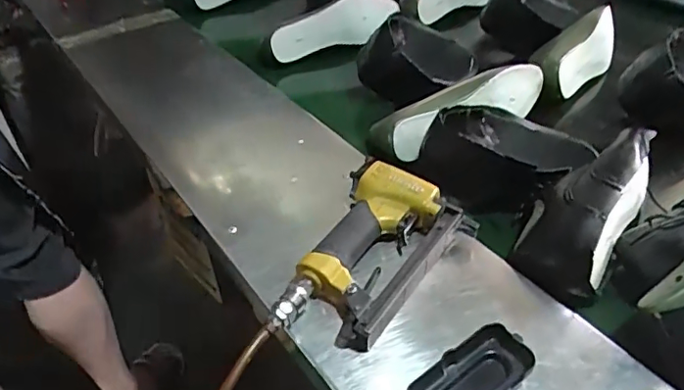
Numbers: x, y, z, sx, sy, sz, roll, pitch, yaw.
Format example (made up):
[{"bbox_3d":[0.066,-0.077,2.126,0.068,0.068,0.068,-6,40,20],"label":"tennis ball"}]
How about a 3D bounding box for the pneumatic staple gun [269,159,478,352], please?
[{"bbox_3d":[0.035,0.061,0.545,0.132,0.055,0.222,16,43,23],"label":"pneumatic staple gun"}]

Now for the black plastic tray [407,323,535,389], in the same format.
[{"bbox_3d":[0.101,0.156,0.449,0.118,0.035,0.049,-29,45,-27],"label":"black plastic tray"}]

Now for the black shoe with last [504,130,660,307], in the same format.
[{"bbox_3d":[0.268,0.000,0.599,0.087,0.063,0.256,22,46,29],"label":"black shoe with last"}]

